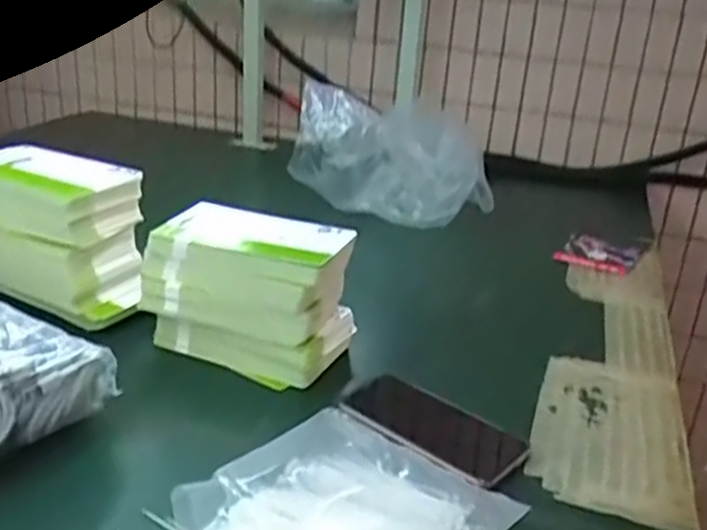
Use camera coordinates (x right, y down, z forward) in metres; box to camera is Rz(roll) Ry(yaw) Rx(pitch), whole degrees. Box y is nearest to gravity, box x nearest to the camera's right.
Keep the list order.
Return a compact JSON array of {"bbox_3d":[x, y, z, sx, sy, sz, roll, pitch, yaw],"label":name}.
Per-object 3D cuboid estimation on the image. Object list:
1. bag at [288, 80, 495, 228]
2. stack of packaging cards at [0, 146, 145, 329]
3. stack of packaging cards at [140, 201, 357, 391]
[{"bbox_3d":[0.060,-0.159,1.117,0.296,0.163,0.162,2,22,-7],"label":"bag"},{"bbox_3d":[-0.313,-0.034,0.778,0.192,0.149,0.083,12,23,16],"label":"stack of packaging cards"},{"bbox_3d":[-0.101,0.025,0.740,0.186,0.128,0.099,12,23,18],"label":"stack of packaging cards"}]

